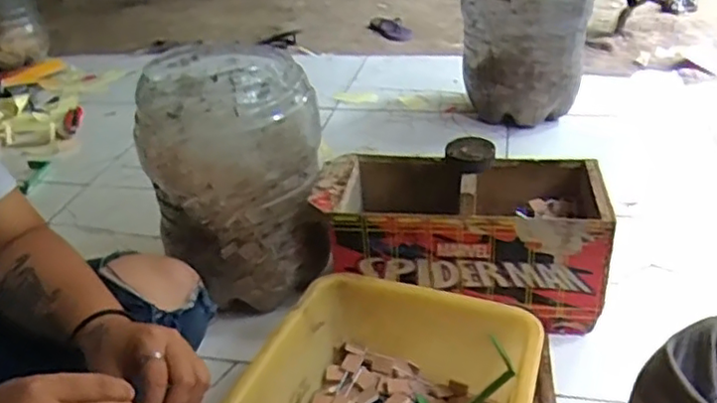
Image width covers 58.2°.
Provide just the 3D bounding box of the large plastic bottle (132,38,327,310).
[{"bbox_3d":[-0.161,-0.036,0.890,0.217,0.314,0.220,-5,31,-2],"label":"large plastic bottle"}]

